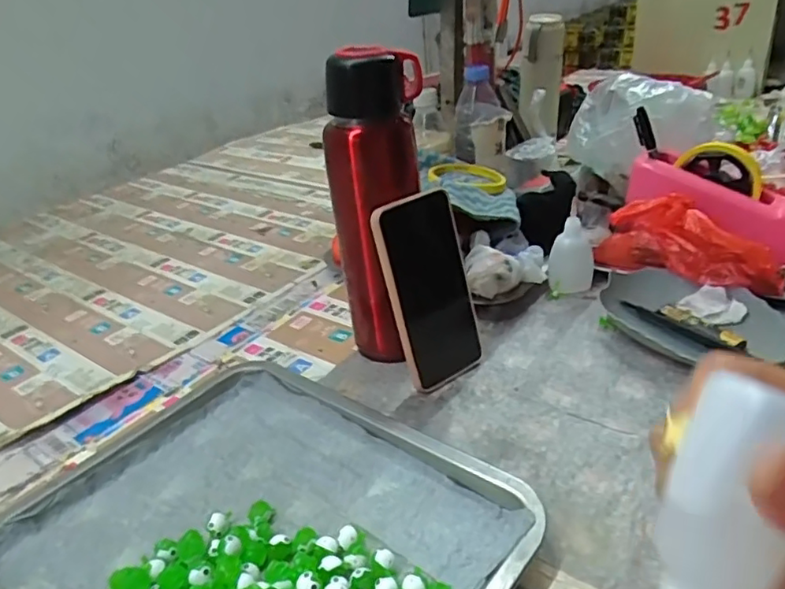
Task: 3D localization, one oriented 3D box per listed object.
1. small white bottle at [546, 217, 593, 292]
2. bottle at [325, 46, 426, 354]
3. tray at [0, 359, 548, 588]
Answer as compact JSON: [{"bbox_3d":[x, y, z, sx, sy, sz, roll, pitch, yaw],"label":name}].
[{"bbox_3d":[0.190,-0.042,0.617,0.044,0.074,0.047,6,32,21],"label":"small white bottle"},{"bbox_3d":[-0.008,-0.067,0.509,0.077,0.264,0.061,-26,35,-31],"label":"bottle"},{"bbox_3d":[-0.095,0.155,0.374,0.308,0.029,0.258,18,38,37],"label":"tray"}]

